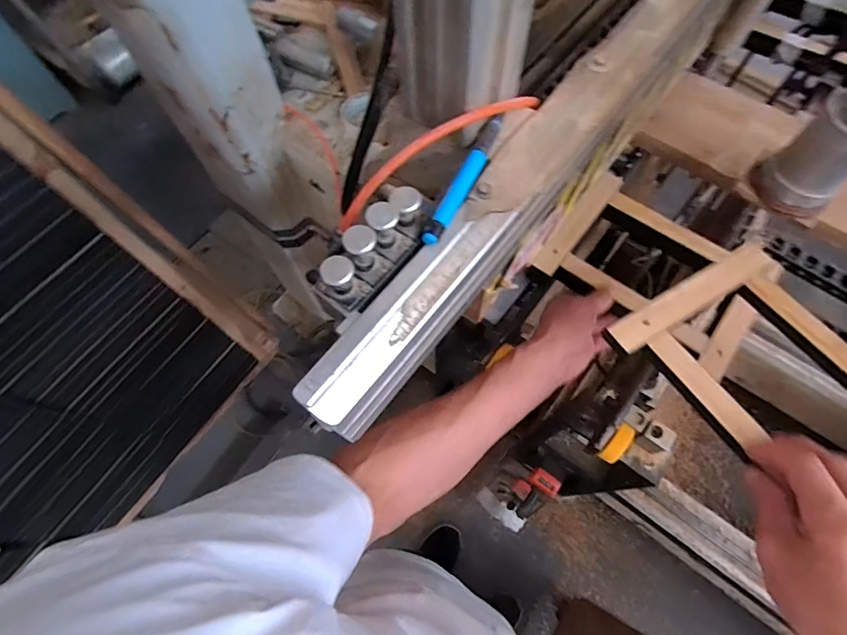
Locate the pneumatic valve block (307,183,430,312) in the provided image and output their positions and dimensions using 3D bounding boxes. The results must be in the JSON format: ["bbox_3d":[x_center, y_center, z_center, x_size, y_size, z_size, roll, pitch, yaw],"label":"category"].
[{"bbox_3d":[-0.029,-0.043,0.262,0.027,0.036,0.081,40,74,17],"label":"pneumatic valve block"}]

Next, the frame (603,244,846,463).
[{"bbox_3d":[0.293,0.056,0.353,0.178,0.035,0.233,-28,69,-9],"label":"frame"}]

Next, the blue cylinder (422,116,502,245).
[{"bbox_3d":[0.029,-0.094,0.293,0.012,0.011,0.111,23,70,12],"label":"blue cylinder"}]

